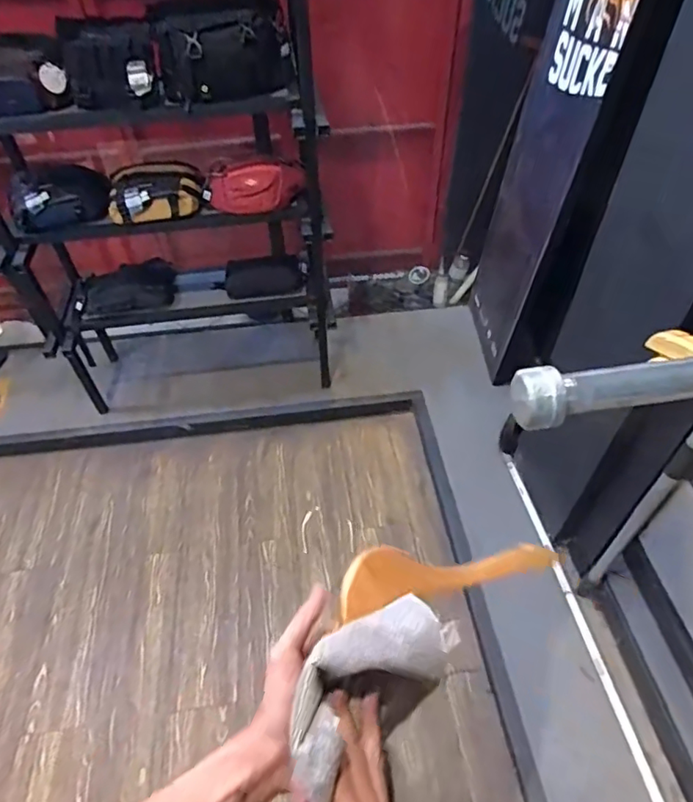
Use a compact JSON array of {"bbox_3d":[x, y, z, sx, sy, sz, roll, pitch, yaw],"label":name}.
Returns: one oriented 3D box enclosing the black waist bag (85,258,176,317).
[{"bbox_3d":[-0.698,-0.356,1.726,0.297,0.116,0.122,-17,50,-12],"label":"black waist bag"}]

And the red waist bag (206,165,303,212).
[{"bbox_3d":[-0.247,-0.580,1.471,0.261,0.110,0.068,-6,49,-3],"label":"red waist bag"}]

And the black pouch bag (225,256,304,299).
[{"bbox_3d":[-0.272,-0.408,1.763,0.258,0.108,0.073,-1,49,1],"label":"black pouch bag"}]

